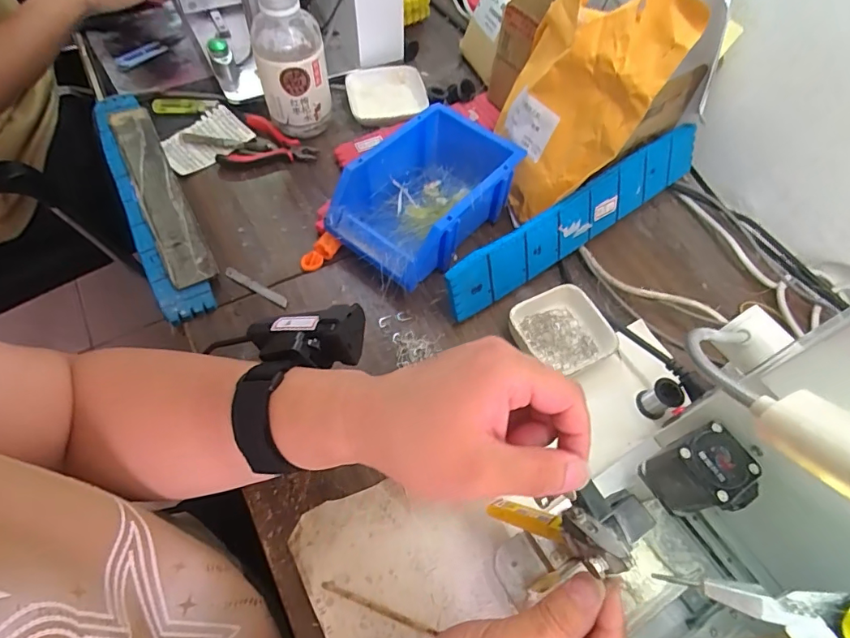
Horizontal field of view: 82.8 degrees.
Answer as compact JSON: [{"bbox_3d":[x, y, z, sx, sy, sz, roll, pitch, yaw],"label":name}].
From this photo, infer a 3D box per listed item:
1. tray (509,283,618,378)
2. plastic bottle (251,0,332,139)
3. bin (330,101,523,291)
[{"bbox_3d":[0.128,0.014,0.461,0.084,0.032,0.079,-21,62,-16],"label":"tray"},{"bbox_3d":[-0.156,-0.317,0.547,0.077,0.210,0.090,-8,60,-8],"label":"plastic bottle"},{"bbox_3d":[0.000,-0.128,0.506,0.125,0.080,0.189,37,63,17],"label":"bin"}]

